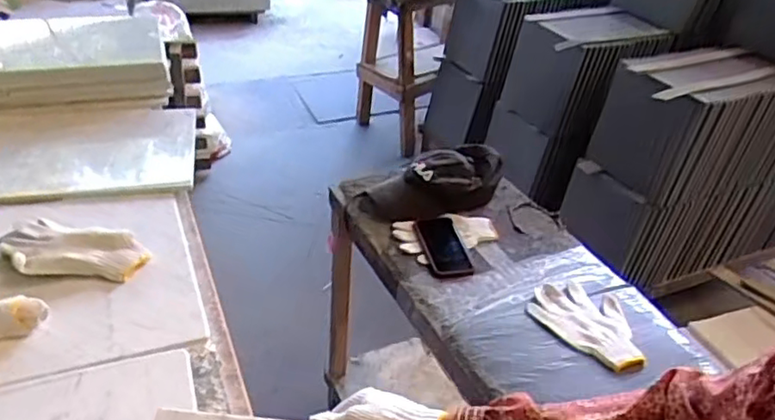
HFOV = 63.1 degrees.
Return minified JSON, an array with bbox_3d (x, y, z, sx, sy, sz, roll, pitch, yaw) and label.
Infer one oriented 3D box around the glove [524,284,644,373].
[{"bbox_3d":[0.319,0.169,0.974,0.128,0.015,0.180,-25,46,-35],"label":"glove"}]

